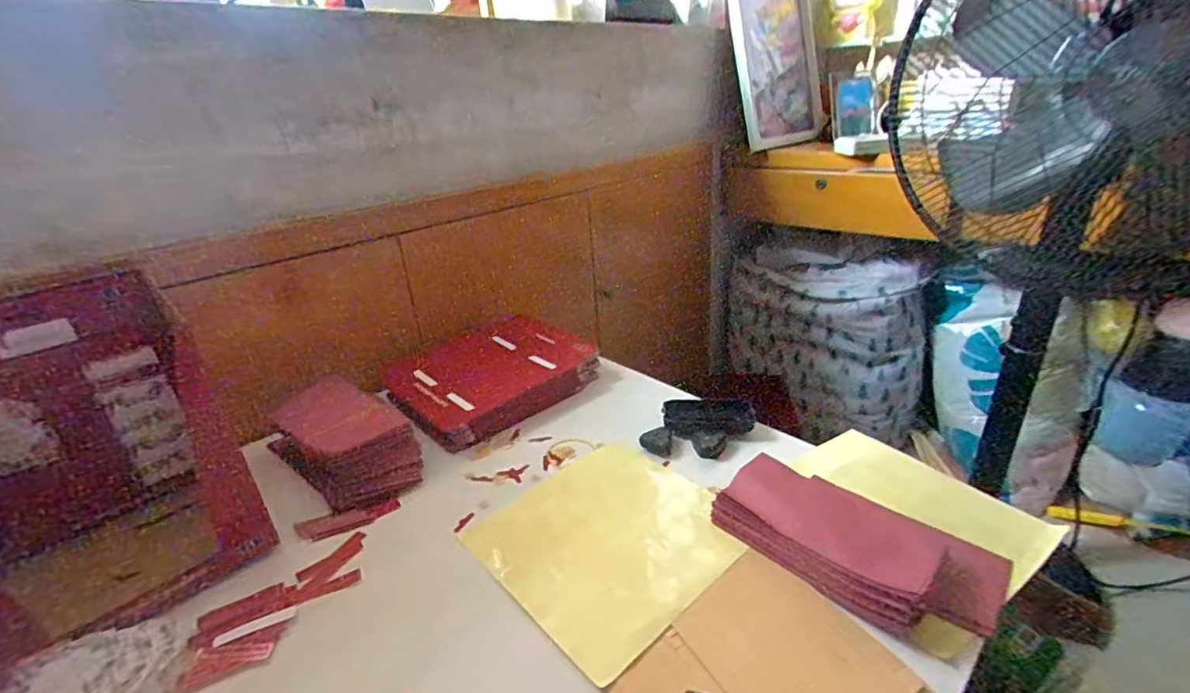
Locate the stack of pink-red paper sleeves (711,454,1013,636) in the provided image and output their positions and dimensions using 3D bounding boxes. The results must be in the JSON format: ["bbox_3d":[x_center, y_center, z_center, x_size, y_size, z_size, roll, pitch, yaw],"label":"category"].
[{"bbox_3d":[0.240,0.171,0.493,0.138,0.045,0.219,-25,32,-38],"label":"stack of pink-red paper sleeves"}]

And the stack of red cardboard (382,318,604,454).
[{"bbox_3d":[-0.157,0.041,0.798,0.291,0.060,0.225,-24,31,-36],"label":"stack of red cardboard"}]

